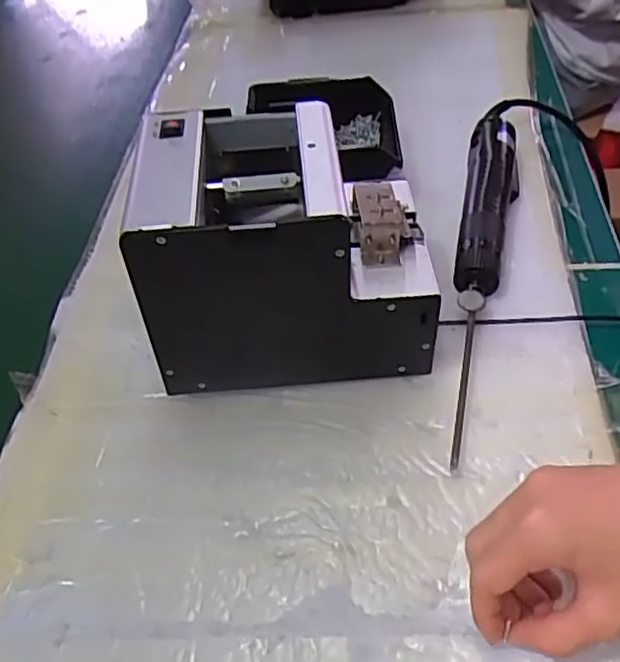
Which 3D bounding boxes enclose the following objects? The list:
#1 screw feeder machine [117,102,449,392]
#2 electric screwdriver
[{"bbox_3d":[-0.013,-0.052,0.448,0.173,0.149,0.121,-6,46,1],"label":"screw feeder machine"},{"bbox_3d":[0.133,-0.062,0.512,0.042,0.046,0.363,7,48,12],"label":"electric screwdriver"}]

